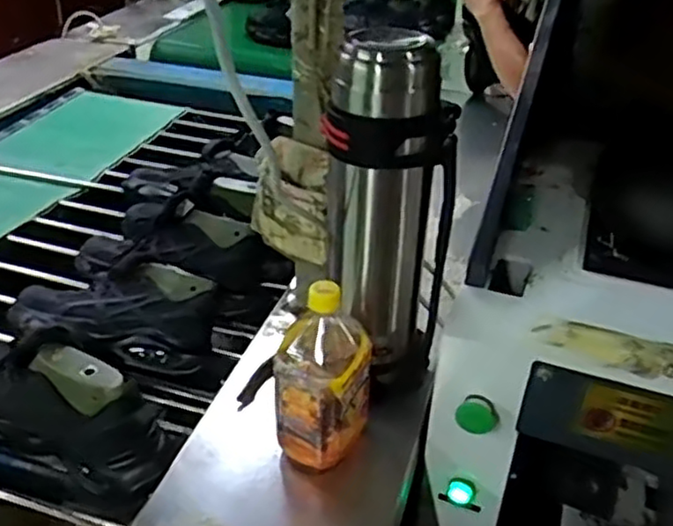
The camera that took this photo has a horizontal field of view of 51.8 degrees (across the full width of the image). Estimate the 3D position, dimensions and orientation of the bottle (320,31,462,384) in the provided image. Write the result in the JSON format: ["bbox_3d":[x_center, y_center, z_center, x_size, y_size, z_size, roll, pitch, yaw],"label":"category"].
[{"bbox_3d":[0.053,-0.045,0.735,0.127,0.361,0.098,9,36,8],"label":"bottle"}]

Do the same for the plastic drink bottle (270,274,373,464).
[{"bbox_3d":[-0.013,0.116,0.687,0.090,0.200,0.081,6,36,4],"label":"plastic drink bottle"}]

